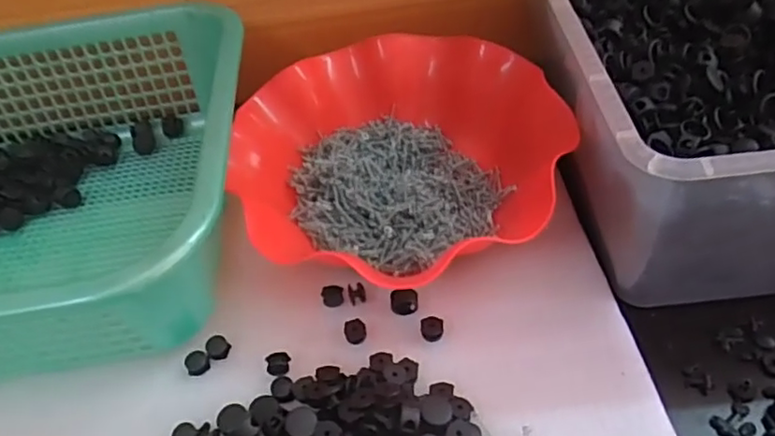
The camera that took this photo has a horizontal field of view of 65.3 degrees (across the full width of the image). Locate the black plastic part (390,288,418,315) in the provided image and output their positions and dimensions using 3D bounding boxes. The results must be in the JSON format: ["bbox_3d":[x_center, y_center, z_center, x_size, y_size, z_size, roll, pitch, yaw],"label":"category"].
[{"bbox_3d":[0.011,0.051,0.372,0.017,0.012,0.012,-6,50,0],"label":"black plastic part"}]

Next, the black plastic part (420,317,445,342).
[{"bbox_3d":[0.027,0.065,0.360,0.014,0.008,0.014,-3,50,3],"label":"black plastic part"}]

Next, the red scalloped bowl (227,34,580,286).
[{"bbox_3d":[0.002,-0.048,0.418,0.210,0.065,0.200,-3,50,3],"label":"red scalloped bowl"}]

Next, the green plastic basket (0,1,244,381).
[{"bbox_3d":[-0.282,-0.026,0.408,0.378,0.097,0.287,-8,50,-2],"label":"green plastic basket"}]

